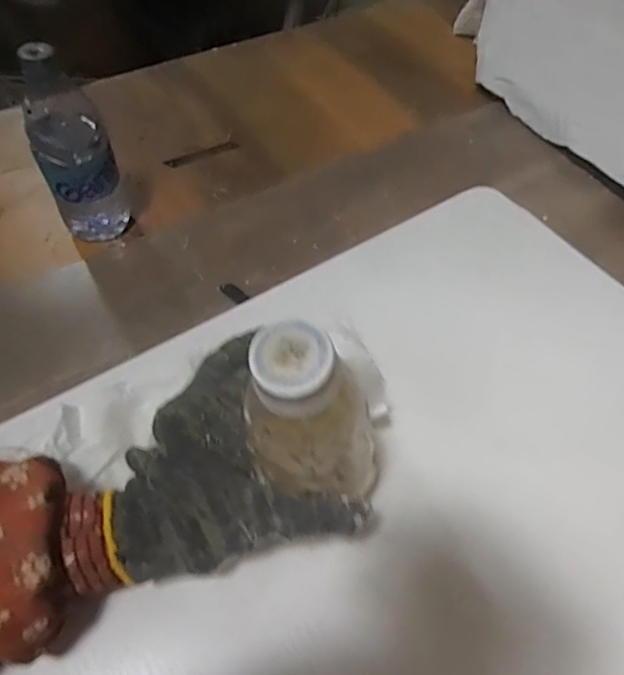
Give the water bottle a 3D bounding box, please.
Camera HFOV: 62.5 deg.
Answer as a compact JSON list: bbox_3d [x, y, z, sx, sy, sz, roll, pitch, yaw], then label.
[{"bbox_3d":[-0.214,-0.167,0.468,0.060,0.197,0.058,-17,58,-14],"label":"water bottle"}]

